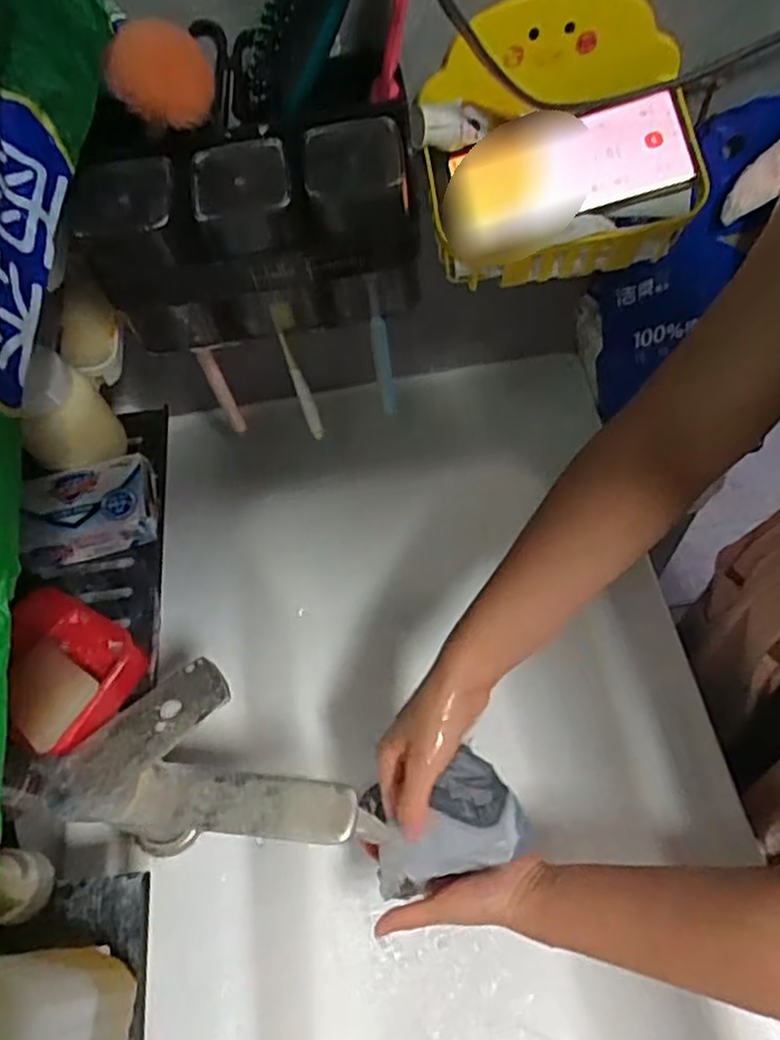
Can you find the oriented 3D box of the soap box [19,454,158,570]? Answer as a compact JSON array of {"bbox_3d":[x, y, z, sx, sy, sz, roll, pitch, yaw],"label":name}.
[{"bbox_3d":[-0.215,-0.008,0.498,0.098,0.040,0.061,-14,59,-4],"label":"soap box"}]

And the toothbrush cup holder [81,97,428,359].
[{"bbox_3d":[-0.087,-0.187,0.472,0.210,0.116,0.075,-10,59,-1],"label":"toothbrush cup holder"}]

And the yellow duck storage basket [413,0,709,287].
[{"bbox_3d":[0.120,-0.268,0.495,0.184,0.136,0.123,-7,59,0],"label":"yellow duck storage basket"}]

